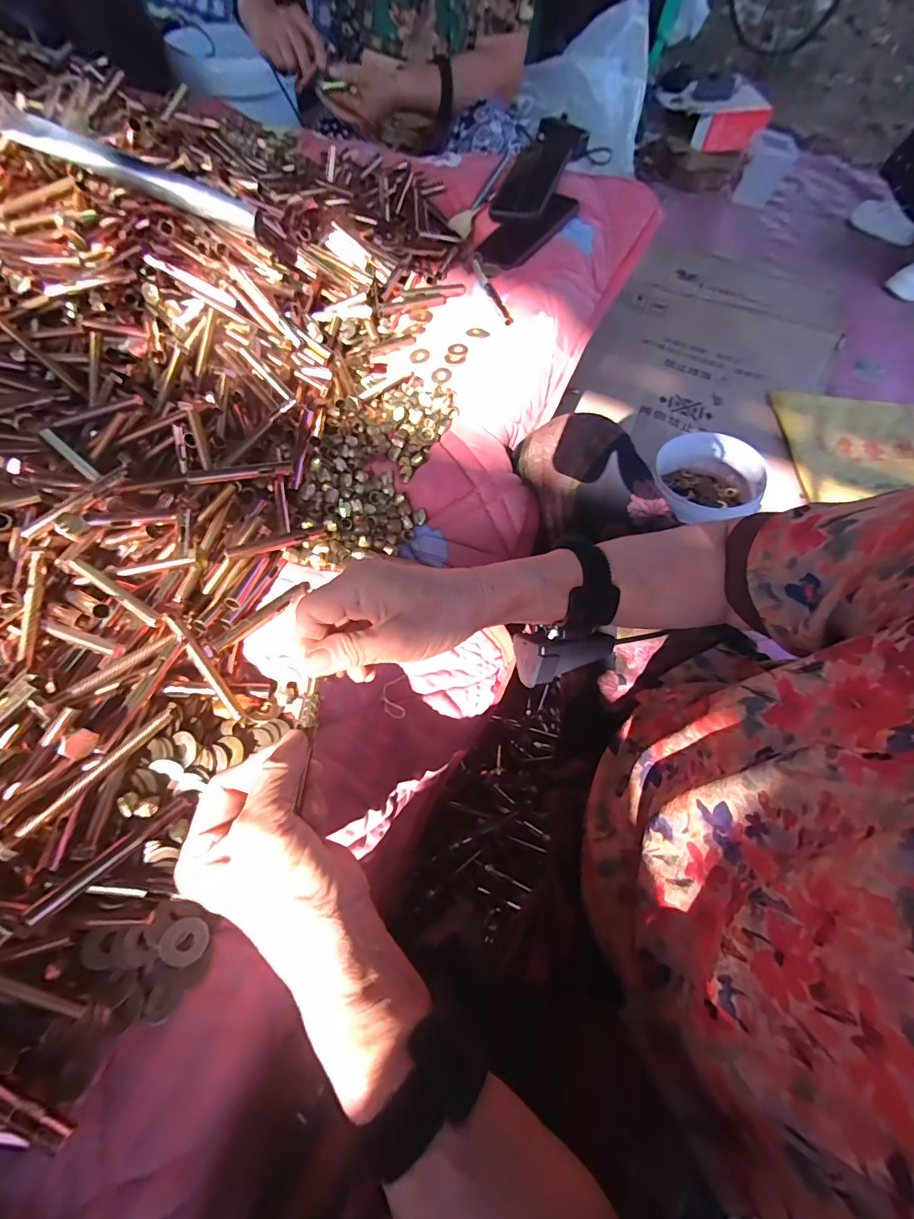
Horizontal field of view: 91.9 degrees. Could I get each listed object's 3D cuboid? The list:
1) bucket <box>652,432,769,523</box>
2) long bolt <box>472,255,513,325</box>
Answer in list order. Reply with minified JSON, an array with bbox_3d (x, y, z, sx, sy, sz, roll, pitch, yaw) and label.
[{"bbox_3d":[0.496,-0.238,0.892,0.204,0.104,0.210,22,65,7],"label":"bucket"},{"bbox_3d":[0.042,-0.407,0.563,0.015,0.014,0.153,-10,65,-8],"label":"long bolt"}]

